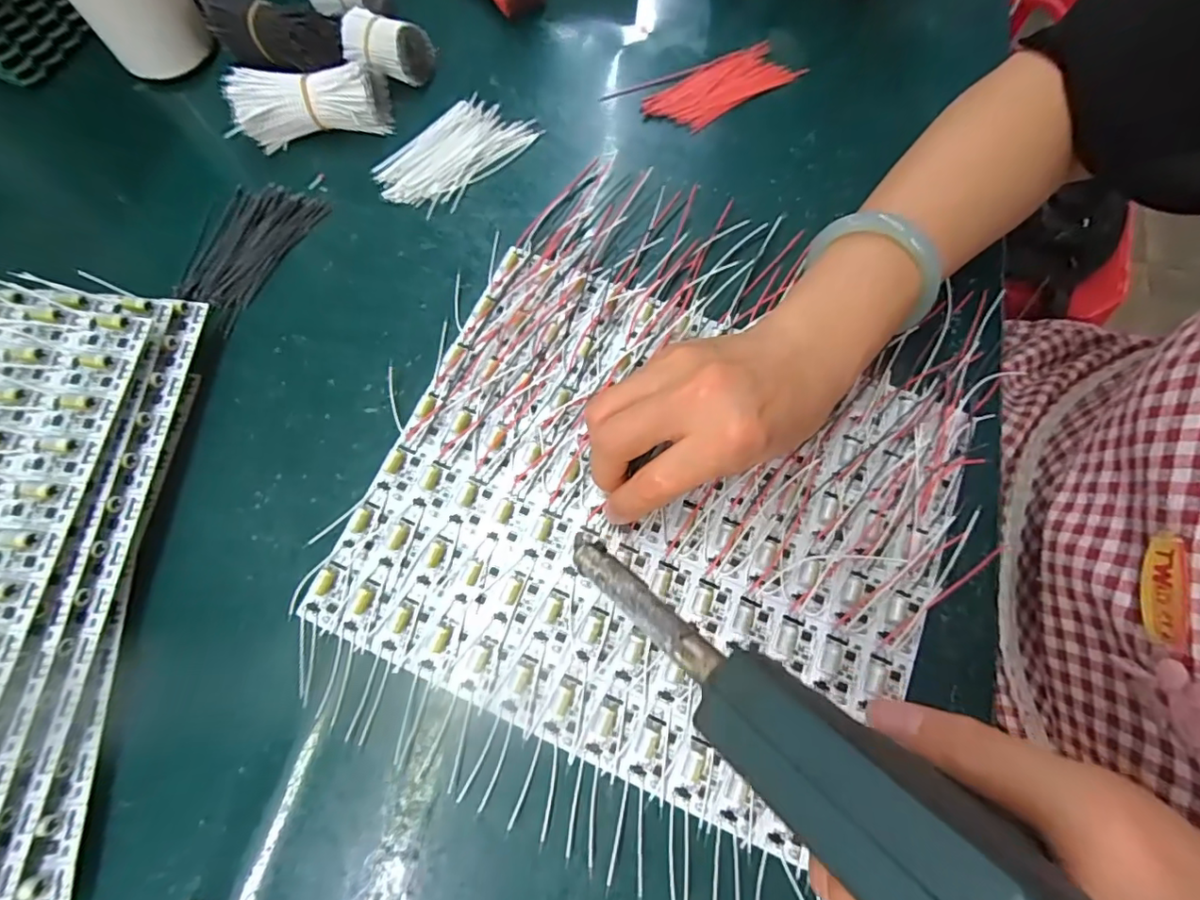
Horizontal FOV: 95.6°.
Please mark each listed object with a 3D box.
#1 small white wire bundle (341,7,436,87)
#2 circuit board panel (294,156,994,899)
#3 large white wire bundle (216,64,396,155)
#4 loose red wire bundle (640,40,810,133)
[{"bbox_3d":[-0.145,-0.272,0.369,0.055,0.029,0.032,13,73,3],"label":"small white wire bundle"},{"bbox_3d":[0.030,0.011,0.294,0.302,0.018,0.356,22,74,6],"label":"circuit board panel"},{"bbox_3d":[-0.191,-0.230,0.359,0.095,0.035,0.036,-11,74,-4],"label":"large white wire bundle"},{"bbox_3d":[0.084,-0.254,0.378,0.104,0.004,0.044,-30,76,-9],"label":"loose red wire bundle"}]

